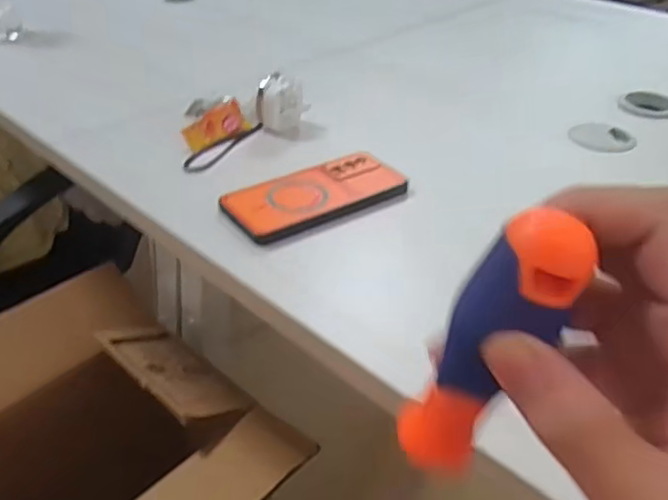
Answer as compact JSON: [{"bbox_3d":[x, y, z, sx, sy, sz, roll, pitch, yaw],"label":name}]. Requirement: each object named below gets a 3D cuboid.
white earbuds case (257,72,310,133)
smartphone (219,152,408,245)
[{"bbox_3d":[-0.055,-0.159,0.675,0.054,0.052,0.030,-4,36,-6],"label":"white earbuds case"},{"bbox_3d":[-0.017,-0.051,0.568,0.163,0.014,0.077,-21,40,-26],"label":"smartphone"}]

